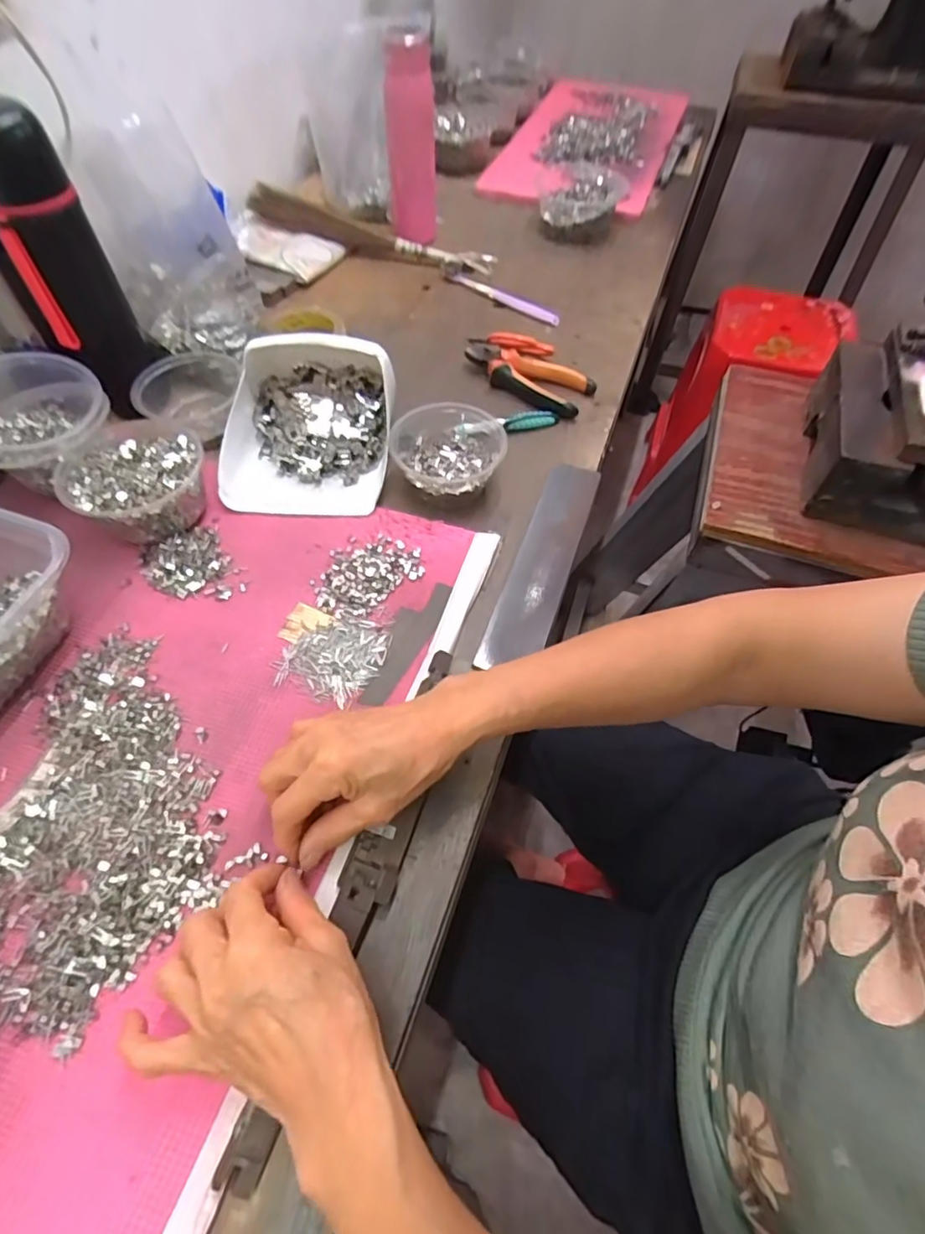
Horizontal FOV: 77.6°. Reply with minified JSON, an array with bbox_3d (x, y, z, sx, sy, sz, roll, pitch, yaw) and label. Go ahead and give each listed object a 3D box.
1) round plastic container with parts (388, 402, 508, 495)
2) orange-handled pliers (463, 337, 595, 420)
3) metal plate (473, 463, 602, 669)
[{"bbox_3d":[-0.013,-0.155,0.556,0.105,0.046,0.105,1,57,-1],"label":"round plastic container with parts"},{"bbox_3d":[0.066,-0.273,0.649,0.158,0.025,0.077,28,60,15],"label":"orange-handled pliers"},{"bbox_3d":[0.074,-0.055,0.515,0.050,0.009,0.239,18,58,10],"label":"metal plate"}]

